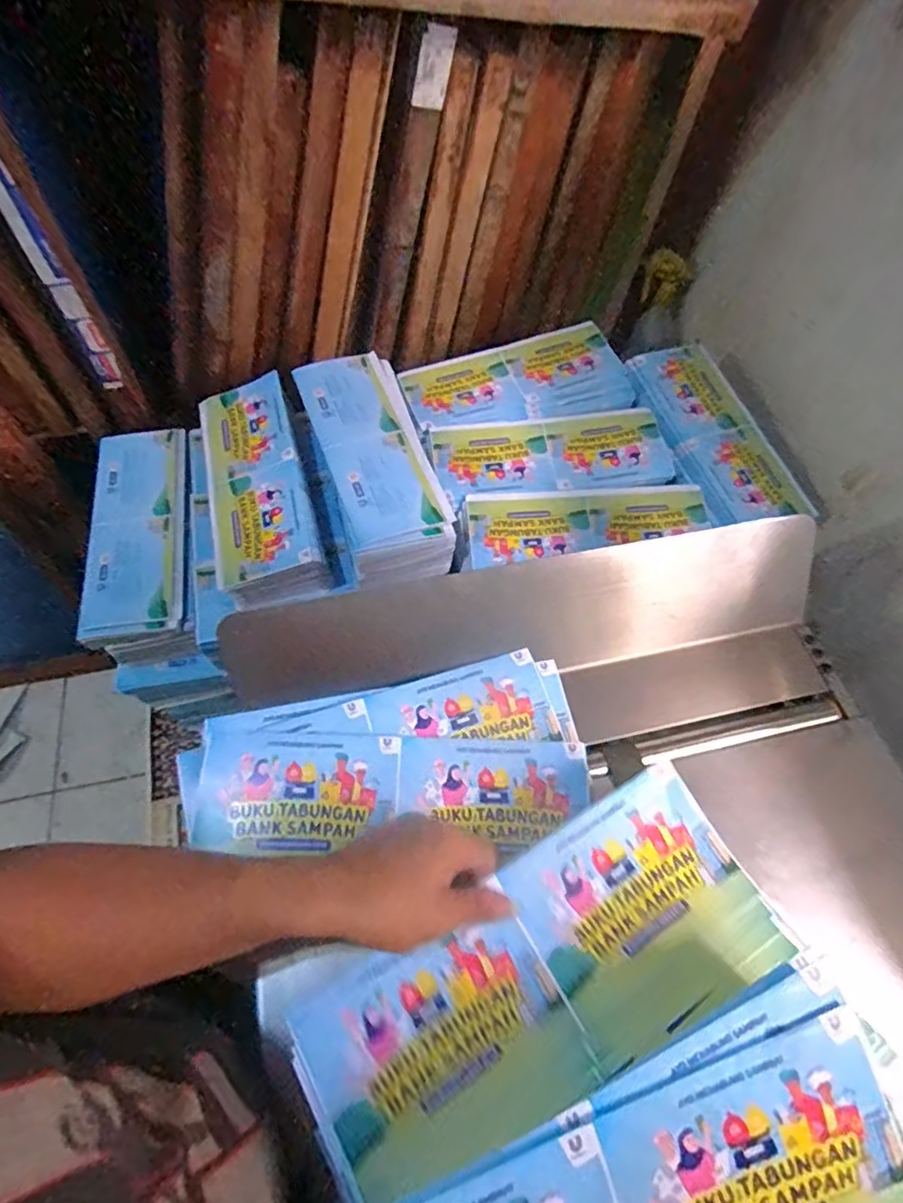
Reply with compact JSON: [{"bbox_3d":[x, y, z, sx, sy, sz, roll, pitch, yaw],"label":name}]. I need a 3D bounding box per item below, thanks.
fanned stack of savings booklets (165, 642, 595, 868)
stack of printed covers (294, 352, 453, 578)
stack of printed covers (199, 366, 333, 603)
[{"bbox_3d":[-0.050,0.132,0.488,0.316,0.012,0.150,-7,62,-8],"label":"fanned stack of savings booklets"},{"bbox_3d":[-0.093,-0.181,0.736,0.132,0.052,0.334,-16,63,-12],"label":"stack of printed covers"},{"bbox_3d":[-0.242,-0.148,0.744,0.121,0.051,0.315,-14,63,-11],"label":"stack of printed covers"}]

